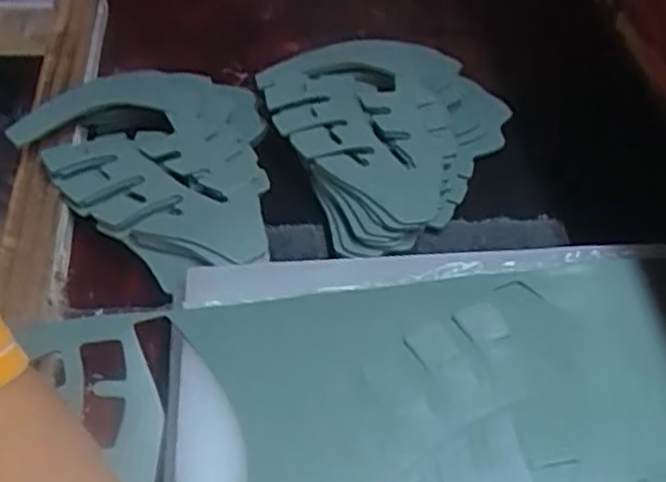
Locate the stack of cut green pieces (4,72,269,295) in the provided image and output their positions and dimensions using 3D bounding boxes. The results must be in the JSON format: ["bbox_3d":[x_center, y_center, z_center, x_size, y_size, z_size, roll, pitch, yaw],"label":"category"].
[{"bbox_3d":[-0.103,-0.059,0.493,0.202,0.021,0.145,36,55,25],"label":"stack of cut green pieces"}]

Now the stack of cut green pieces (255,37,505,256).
[{"bbox_3d":[0.045,-0.080,0.506,0.152,0.029,0.181,-17,52,-18],"label":"stack of cut green pieces"}]

